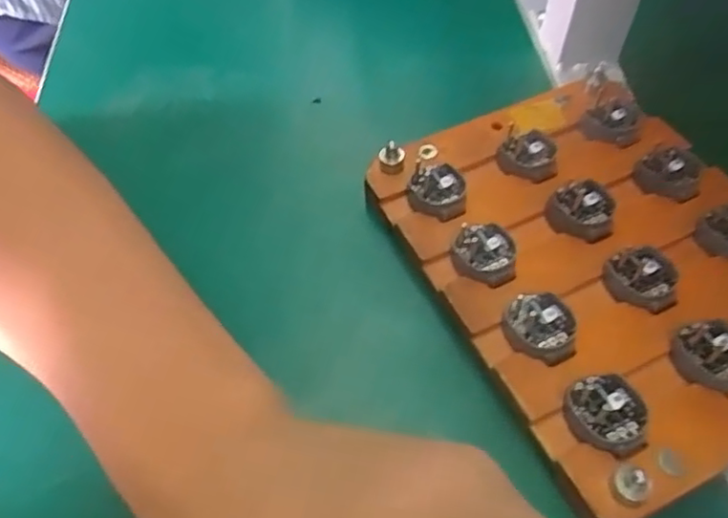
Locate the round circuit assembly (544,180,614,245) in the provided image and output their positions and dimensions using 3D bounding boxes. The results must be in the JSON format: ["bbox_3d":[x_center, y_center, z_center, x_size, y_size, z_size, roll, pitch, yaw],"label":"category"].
[{"bbox_3d":[0.095,-0.022,0.274,0.027,0.011,0.026,14,54,9],"label":"round circuit assembly"}]

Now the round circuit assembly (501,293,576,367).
[{"bbox_3d":[0.068,0.026,0.242,0.027,0.007,0.026,1,53,-1],"label":"round circuit assembly"}]

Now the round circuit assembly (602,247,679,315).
[{"bbox_3d":[0.112,0.007,0.253,0.026,0.009,0.029,4,53,2],"label":"round circuit assembly"}]

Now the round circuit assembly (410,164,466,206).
[{"bbox_3d":[0.034,-0.032,0.286,0.023,0.008,0.022,1,53,-1],"label":"round circuit assembly"}]

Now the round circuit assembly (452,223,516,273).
[{"bbox_3d":[0.051,-0.004,0.264,0.025,0.007,0.023,1,53,-1],"label":"round circuit assembly"}]

